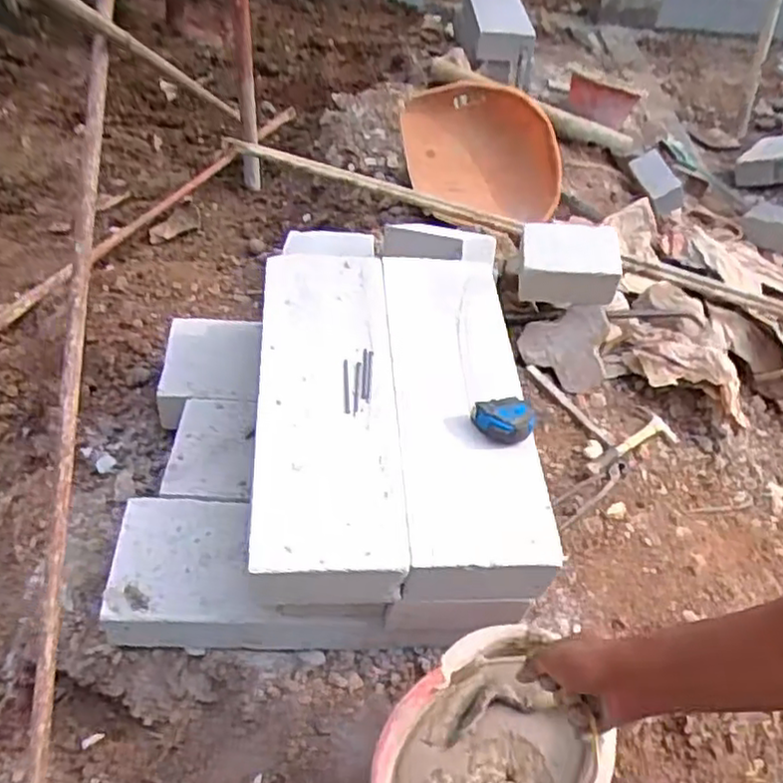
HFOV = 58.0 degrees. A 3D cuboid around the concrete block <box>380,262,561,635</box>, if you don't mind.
[{"bbox_3d":[0.094,0.055,1.087,0.195,0.214,0.552,1,50,-5],"label":"concrete block"}]

